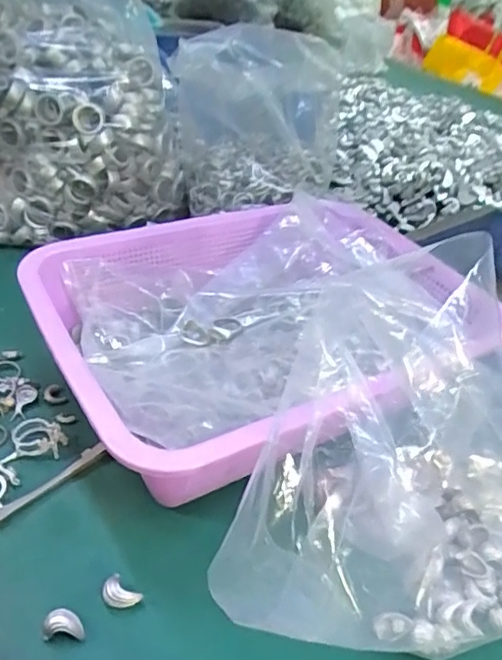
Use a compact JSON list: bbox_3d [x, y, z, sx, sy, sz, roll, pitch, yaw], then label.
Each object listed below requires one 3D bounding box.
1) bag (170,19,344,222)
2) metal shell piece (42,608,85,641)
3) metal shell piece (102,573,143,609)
[{"bbox_3d":[0.011,-0.201,0.552,0.167,0.146,0.087,-5,41,-17],"label":"bag"},{"bbox_3d":[-0.091,0.143,0.281,0.019,0.013,0.010,2,39,-8],"label":"metal shell piece"},{"bbox_3d":[-0.067,0.136,0.297,0.019,0.010,0.013,27,42,22],"label":"metal shell piece"}]

